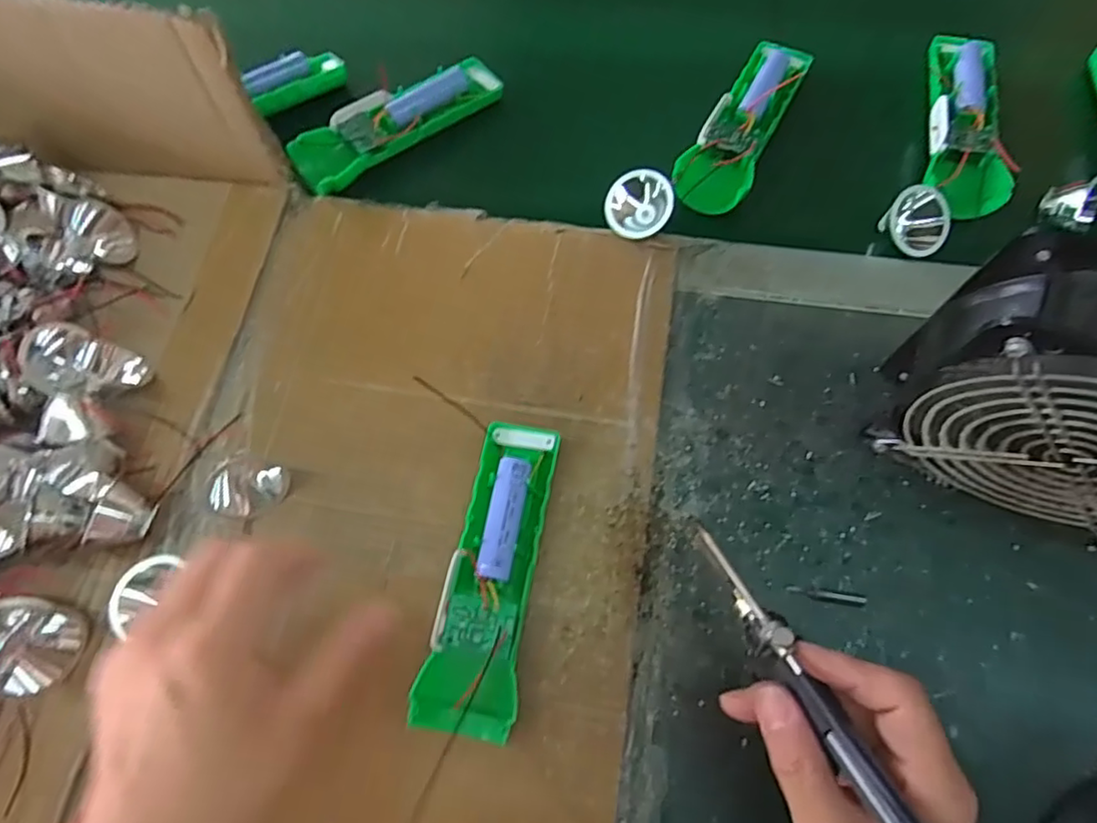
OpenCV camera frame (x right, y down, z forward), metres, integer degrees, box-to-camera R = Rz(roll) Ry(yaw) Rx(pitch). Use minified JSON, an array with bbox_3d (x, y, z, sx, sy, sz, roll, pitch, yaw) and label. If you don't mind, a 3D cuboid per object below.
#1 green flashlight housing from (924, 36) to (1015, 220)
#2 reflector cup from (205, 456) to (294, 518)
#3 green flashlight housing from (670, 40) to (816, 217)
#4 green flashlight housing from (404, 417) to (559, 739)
[{"bbox_3d":[0.274,-0.189,0.415,0.043,0.022,0.150,11,69,7],"label":"green flashlight housing"},{"bbox_3d":[-0.170,0.042,0.357,0.034,0.028,0.035,0,70,1],"label":"reflector cup"},{"bbox_3d":[0.134,-0.197,0.436,0.046,0.034,0.141,28,73,10],"label":"green flashlight housing"},{"bbox_3d":[-0.030,0.081,0.333,0.047,0.038,0.158,8,71,4],"label":"green flashlight housing"}]

